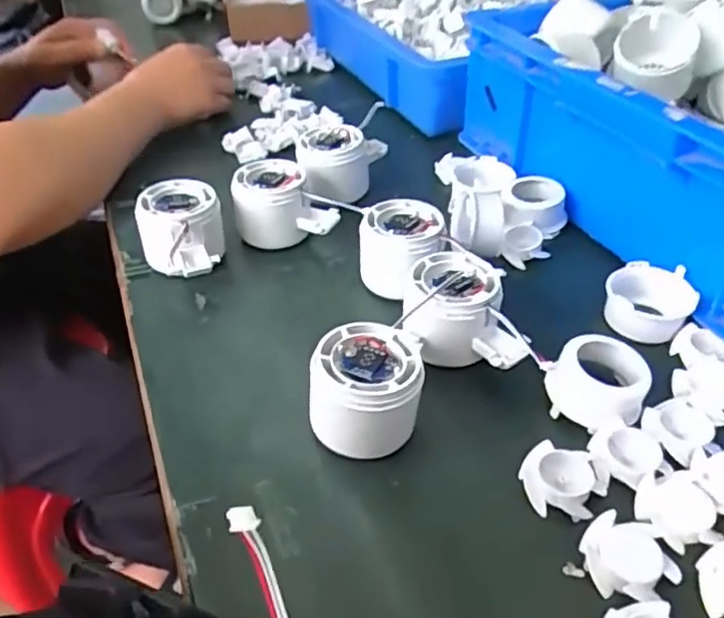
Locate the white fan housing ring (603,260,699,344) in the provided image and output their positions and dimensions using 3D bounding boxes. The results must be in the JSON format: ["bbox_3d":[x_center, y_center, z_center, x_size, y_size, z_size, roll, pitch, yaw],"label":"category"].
[{"bbox_3d":[0.190,-0.006,0.423,0.053,0.026,0.049,-1,40,1],"label":"white fan housing ring"}]

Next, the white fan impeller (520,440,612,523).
[{"bbox_3d":[0.102,0.088,0.326,0.042,0.014,0.037,15,42,19],"label":"white fan impeller"}]

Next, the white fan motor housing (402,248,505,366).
[{"bbox_3d":[0.057,0.002,0.400,0.054,0.055,0.062,9,40,12],"label":"white fan motor housing"}]

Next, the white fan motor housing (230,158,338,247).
[{"bbox_3d":[-0.058,-0.084,0.507,0.076,0.054,0.053,0,40,3],"label":"white fan motor housing"}]

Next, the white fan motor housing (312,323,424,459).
[{"bbox_3d":[0.005,0.042,0.350,0.065,0.055,0.065,-3,39,-2],"label":"white fan motor housing"}]

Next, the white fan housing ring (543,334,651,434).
[{"bbox_3d":[0.133,0.040,0.363,0.052,0.026,0.051,12,41,15],"label":"white fan housing ring"}]

